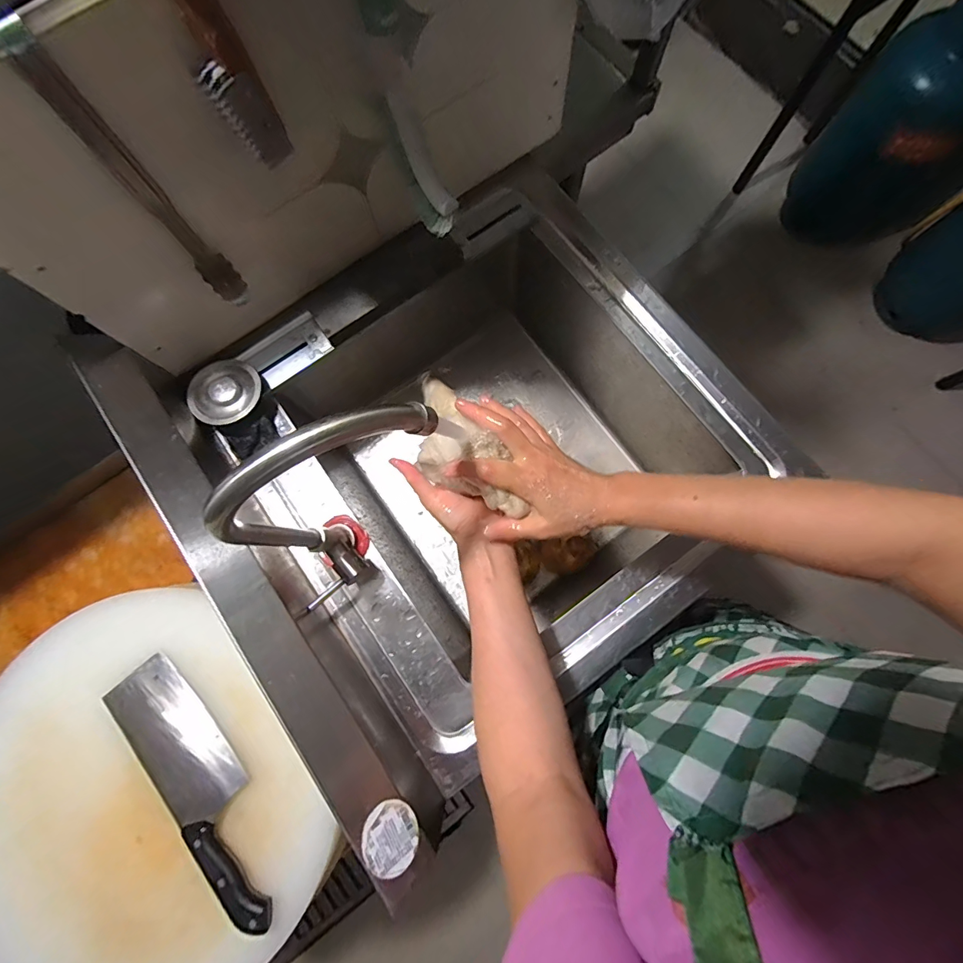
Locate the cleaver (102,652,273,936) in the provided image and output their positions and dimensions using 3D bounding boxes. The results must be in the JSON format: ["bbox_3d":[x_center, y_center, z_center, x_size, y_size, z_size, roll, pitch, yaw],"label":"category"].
[{"bbox_3d":[-0.290,0.312,0.453,0.075,0.029,0.275,-40,81,-7],"label":"cleaver"}]

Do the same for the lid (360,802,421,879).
[{"bbox_3d":[-0.072,0.287,0.355,0.004,0.049,0.047,-42,71,37],"label":"lid"}]

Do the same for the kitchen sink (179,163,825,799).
[{"bbox_3d":[0.017,-0.037,0.615,0.546,0.251,0.559,-36,80,-6],"label":"kitchen sink"}]

